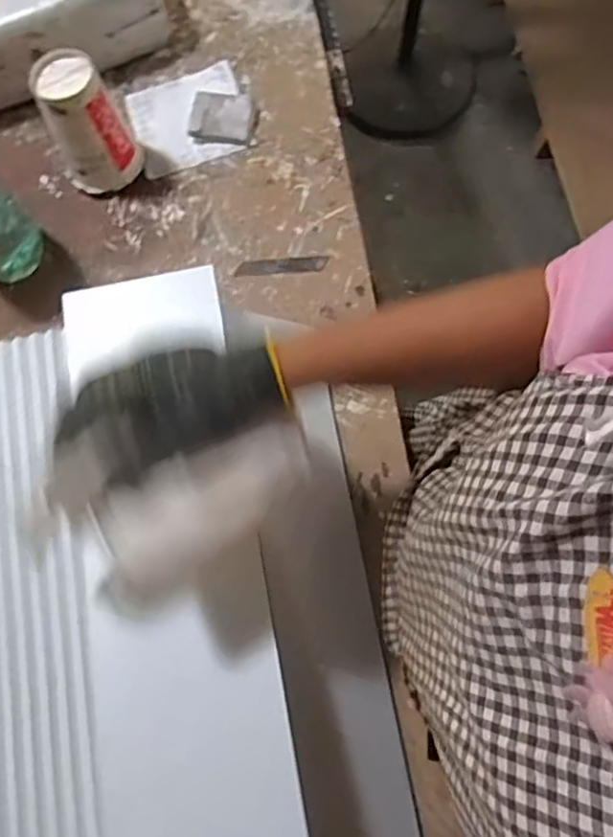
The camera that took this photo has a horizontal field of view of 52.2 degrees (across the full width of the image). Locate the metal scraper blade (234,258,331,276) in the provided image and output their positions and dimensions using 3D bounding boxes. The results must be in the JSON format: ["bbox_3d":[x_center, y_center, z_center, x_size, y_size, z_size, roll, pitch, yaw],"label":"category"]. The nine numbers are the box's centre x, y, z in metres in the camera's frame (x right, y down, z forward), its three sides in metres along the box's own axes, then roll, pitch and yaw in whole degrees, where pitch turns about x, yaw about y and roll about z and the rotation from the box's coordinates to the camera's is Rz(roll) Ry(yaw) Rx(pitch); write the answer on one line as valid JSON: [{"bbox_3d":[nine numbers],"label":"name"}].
[{"bbox_3d":[-0.027,-0.164,0.676,0.099,0.004,0.018,0,70,7],"label":"metal scraper blade"}]

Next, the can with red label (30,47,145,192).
[{"bbox_3d":[-0.230,-0.310,0.656,0.076,0.123,0.086,-25,78,-5],"label":"can with red label"}]

